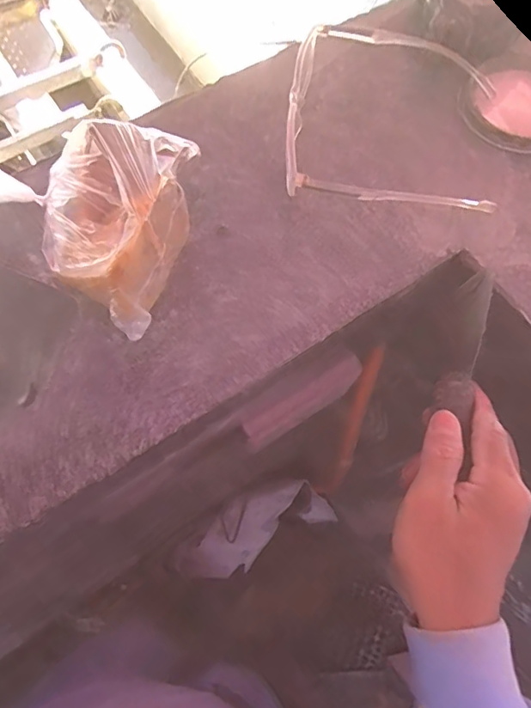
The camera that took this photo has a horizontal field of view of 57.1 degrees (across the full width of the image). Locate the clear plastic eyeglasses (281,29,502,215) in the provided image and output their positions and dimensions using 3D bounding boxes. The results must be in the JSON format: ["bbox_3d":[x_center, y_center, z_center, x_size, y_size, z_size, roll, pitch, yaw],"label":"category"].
[{"bbox_3d":[0.093,-0.170,0.349,0.151,0.043,0.164,8,70,2],"label":"clear plastic eyeglasses"}]

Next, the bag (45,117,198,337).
[{"bbox_3d":[-0.092,-0.080,0.294,0.082,0.071,0.123,15,70,4],"label":"bag"}]

